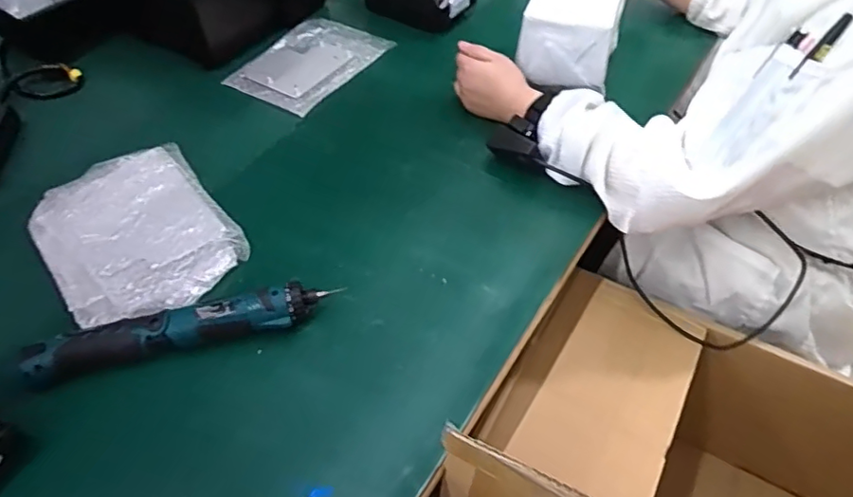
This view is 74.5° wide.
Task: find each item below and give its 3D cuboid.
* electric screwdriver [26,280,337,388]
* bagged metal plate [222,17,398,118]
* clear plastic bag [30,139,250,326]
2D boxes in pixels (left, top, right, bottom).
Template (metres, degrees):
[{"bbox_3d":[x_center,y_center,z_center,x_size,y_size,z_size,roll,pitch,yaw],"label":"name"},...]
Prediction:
[{"bbox_3d":[-0.220,0.077,0.521,0.274,0.043,0.044,-15,51,-10],"label":"electric screwdriver"},{"bbox_3d":[-0.175,-0.283,0.846,0.168,0.013,0.221,26,55,22],"label":"bagged metal plate"},{"bbox_3d":[-0.316,-0.022,0.612,0.172,0.025,0.242,-32,56,-23],"label":"clear plastic bag"}]

